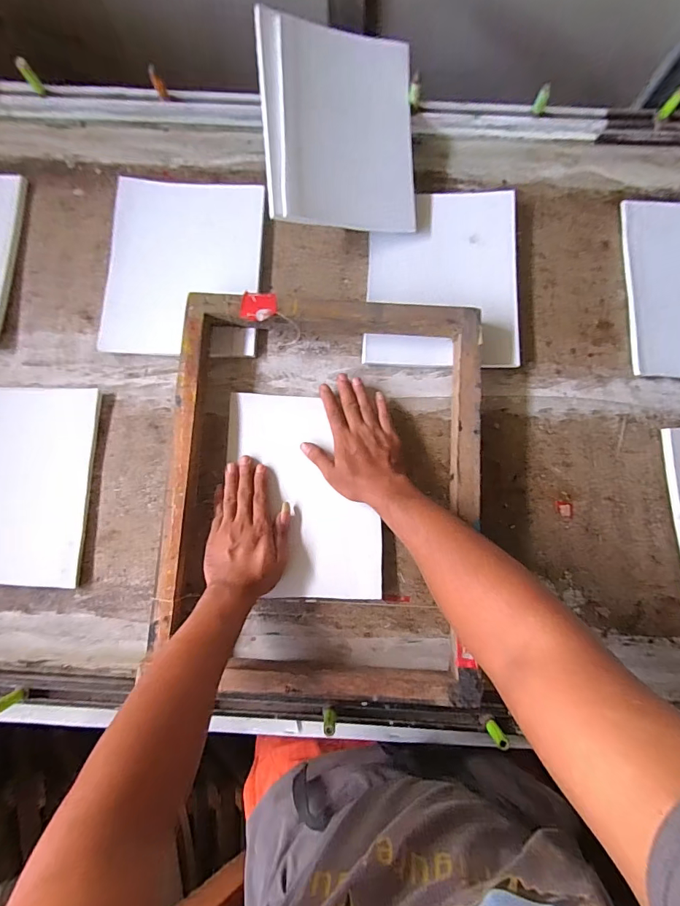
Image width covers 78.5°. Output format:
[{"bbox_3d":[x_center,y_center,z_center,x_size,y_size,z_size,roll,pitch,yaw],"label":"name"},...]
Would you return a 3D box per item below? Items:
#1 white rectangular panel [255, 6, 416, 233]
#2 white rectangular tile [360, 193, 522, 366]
[{"bbox_3d":[0.001,-0.455,0.589,0.212,0.021,0.253,-5,97,-17],"label":"white rectangular panel"},{"bbox_3d":[0.153,-0.262,0.622,0.218,0.016,0.269,3,82,7],"label":"white rectangular tile"}]

